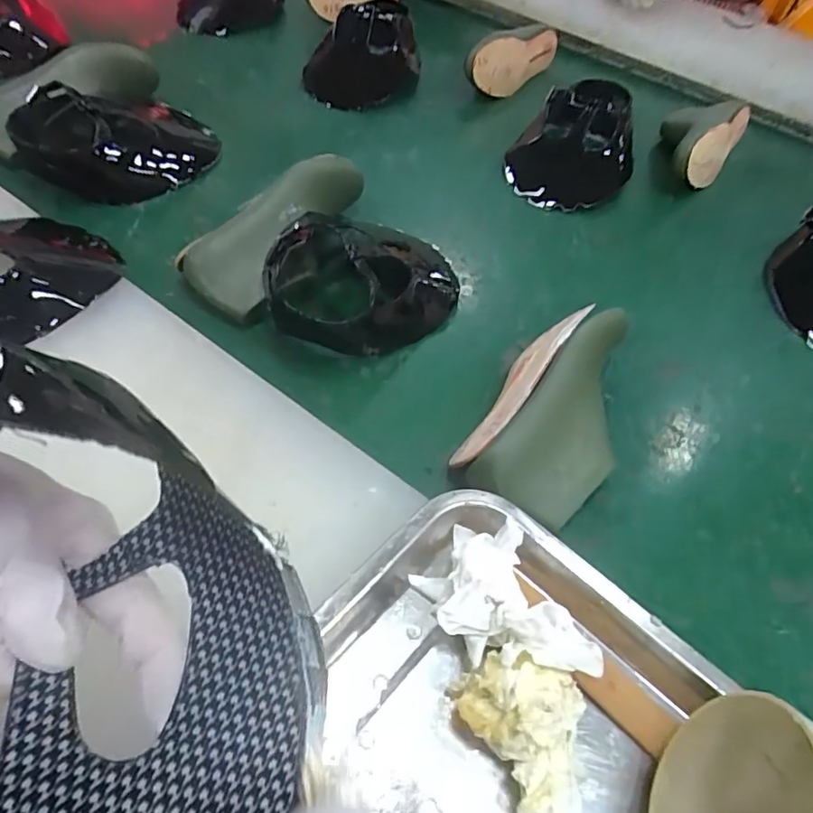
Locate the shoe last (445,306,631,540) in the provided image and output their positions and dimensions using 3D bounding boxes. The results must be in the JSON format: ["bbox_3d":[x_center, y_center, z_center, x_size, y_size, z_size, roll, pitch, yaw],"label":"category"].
[{"bbox_3d":[0.119,0.002,0.432,0.094,0.068,0.184,29,55,16],"label":"shoe last"}]

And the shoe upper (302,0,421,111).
[{"bbox_3d":[-0.059,-0.479,0.769,0.149,0.080,0.172,4,52,-2],"label":"shoe upper"}]

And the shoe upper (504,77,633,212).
[{"bbox_3d":[0.196,-0.304,0.657,0.134,0.081,0.162,20,53,10],"label":"shoe upper"}]

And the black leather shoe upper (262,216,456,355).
[{"bbox_3d":[-0.028,-0.134,0.512,0.151,0.086,0.177,19,53,9],"label":"black leather shoe upper"}]

